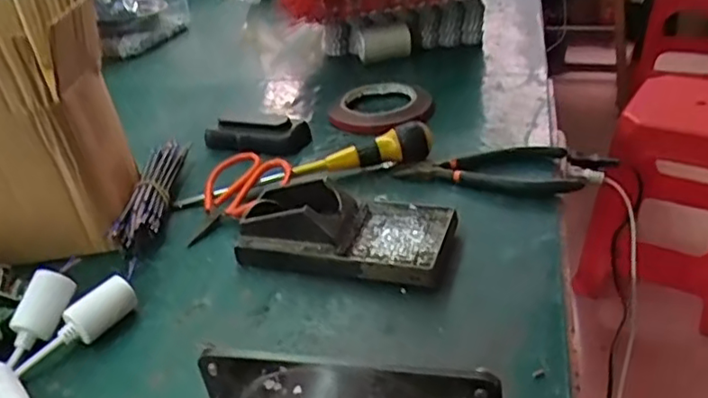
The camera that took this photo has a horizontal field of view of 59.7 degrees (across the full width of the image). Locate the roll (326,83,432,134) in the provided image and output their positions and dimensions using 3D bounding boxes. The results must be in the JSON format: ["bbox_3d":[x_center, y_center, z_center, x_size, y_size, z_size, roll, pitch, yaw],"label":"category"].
[{"bbox_3d":[0.029,-0.096,0.660,0.108,0.022,0.108,-5,33,3],"label":"roll"}]

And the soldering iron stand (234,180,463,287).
[{"bbox_3d":[-0.007,0.020,0.472,0.156,0.043,0.076,6,35,19],"label":"soldering iron stand"}]

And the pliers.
[{"bbox_3d":[0.110,-0.024,0.528,0.150,0.018,0.055,-1,34,10],"label":"pliers"}]

